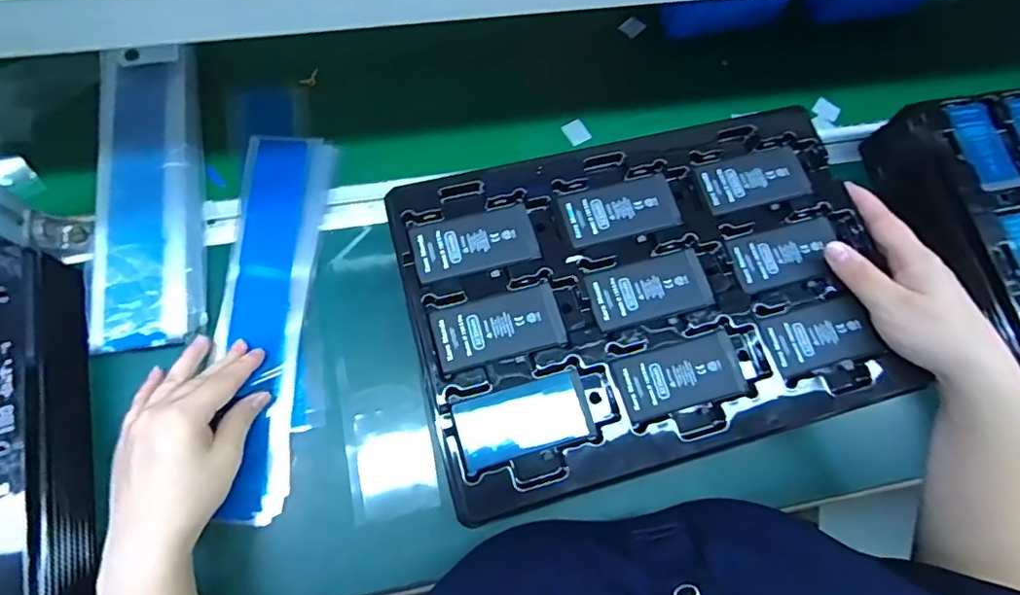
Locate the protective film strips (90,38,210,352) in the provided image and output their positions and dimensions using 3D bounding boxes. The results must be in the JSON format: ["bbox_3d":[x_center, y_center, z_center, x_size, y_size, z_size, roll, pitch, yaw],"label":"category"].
[{"bbox_3d":[-0.299,-0.089,0.458,0.074,0.019,0.267,-6,73,-17],"label":"protective film strips"}]

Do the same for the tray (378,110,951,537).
[{"bbox_3d":[0.098,-0.007,0.381,0.324,0.025,0.225,-15,74,-5],"label":"tray"}]

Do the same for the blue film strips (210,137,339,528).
[{"bbox_3d":[-0.197,0.011,0.455,0.078,0.012,0.321,-2,73,-1],"label":"blue film strips"}]

